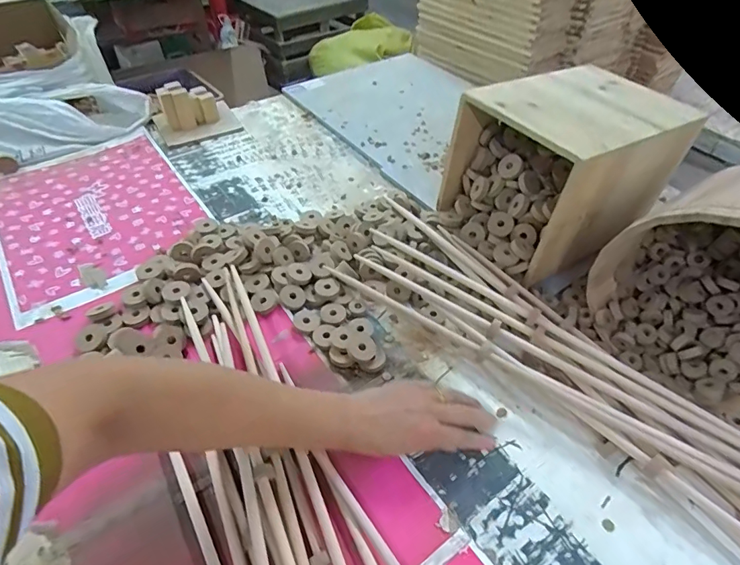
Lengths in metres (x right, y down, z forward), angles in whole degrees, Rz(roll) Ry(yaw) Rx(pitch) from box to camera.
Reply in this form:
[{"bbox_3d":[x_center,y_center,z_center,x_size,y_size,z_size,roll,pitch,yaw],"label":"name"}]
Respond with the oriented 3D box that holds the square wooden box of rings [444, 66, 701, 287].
[{"bbox_3d":[0.274,-0.166,0.659,0.303,0.208,0.203,-24,51,-22],"label":"square wooden box of rings"}]

